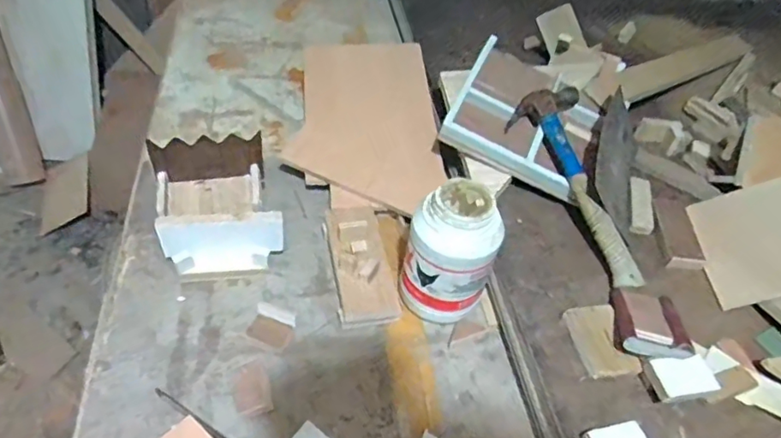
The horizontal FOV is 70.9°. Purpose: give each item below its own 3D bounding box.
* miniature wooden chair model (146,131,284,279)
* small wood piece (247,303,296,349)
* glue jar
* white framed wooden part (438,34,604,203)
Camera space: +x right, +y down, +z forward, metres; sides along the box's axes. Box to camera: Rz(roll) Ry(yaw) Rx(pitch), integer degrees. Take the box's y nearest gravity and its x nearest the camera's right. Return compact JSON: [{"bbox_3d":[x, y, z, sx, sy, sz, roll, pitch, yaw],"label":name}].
[{"bbox_3d":[-0.201,-0.009,0.643,0.128,0.106,0.142,-8,48,-16],"label":"miniature wooden chair model"},{"bbox_3d":[-0.125,0.113,0.581,0.045,0.011,0.039,20,46,11],"label":"small wood piece"},{"bbox_3d":[0.064,0.037,0.588,0.090,0.149,0.080,19,46,10],"label":"glue jar"},{"bbox_3d":[0.175,-0.140,0.737,0.196,0.038,0.196,28,58,3],"label":"white framed wooden part"}]

